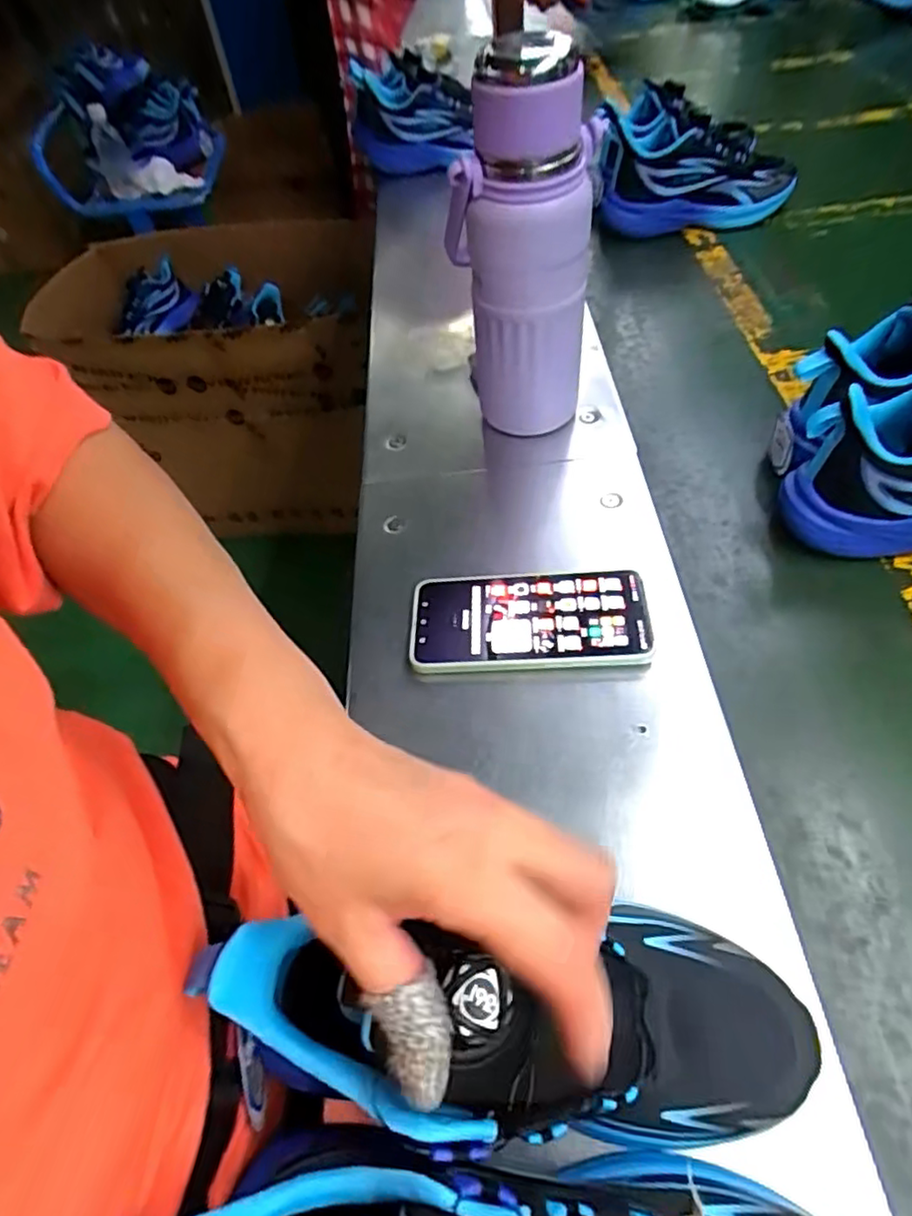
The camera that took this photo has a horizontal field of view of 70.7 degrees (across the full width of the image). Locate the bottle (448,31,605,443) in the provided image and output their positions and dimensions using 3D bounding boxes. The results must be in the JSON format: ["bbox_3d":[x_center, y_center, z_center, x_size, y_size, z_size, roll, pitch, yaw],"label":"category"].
[{"bbox_3d":[0.050,-0.254,0.483,0.098,0.268,0.093,-5,53,0],"label":"bottle"}]

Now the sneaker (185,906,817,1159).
[{"bbox_3d":[0.021,0.163,0.256,0.238,0.104,0.080,9,53,-7],"label":"sneaker"}]

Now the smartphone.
[{"bbox_3d":[0.048,0.010,0.439,0.158,0.015,0.076,-3,54,8],"label":"smartphone"}]

